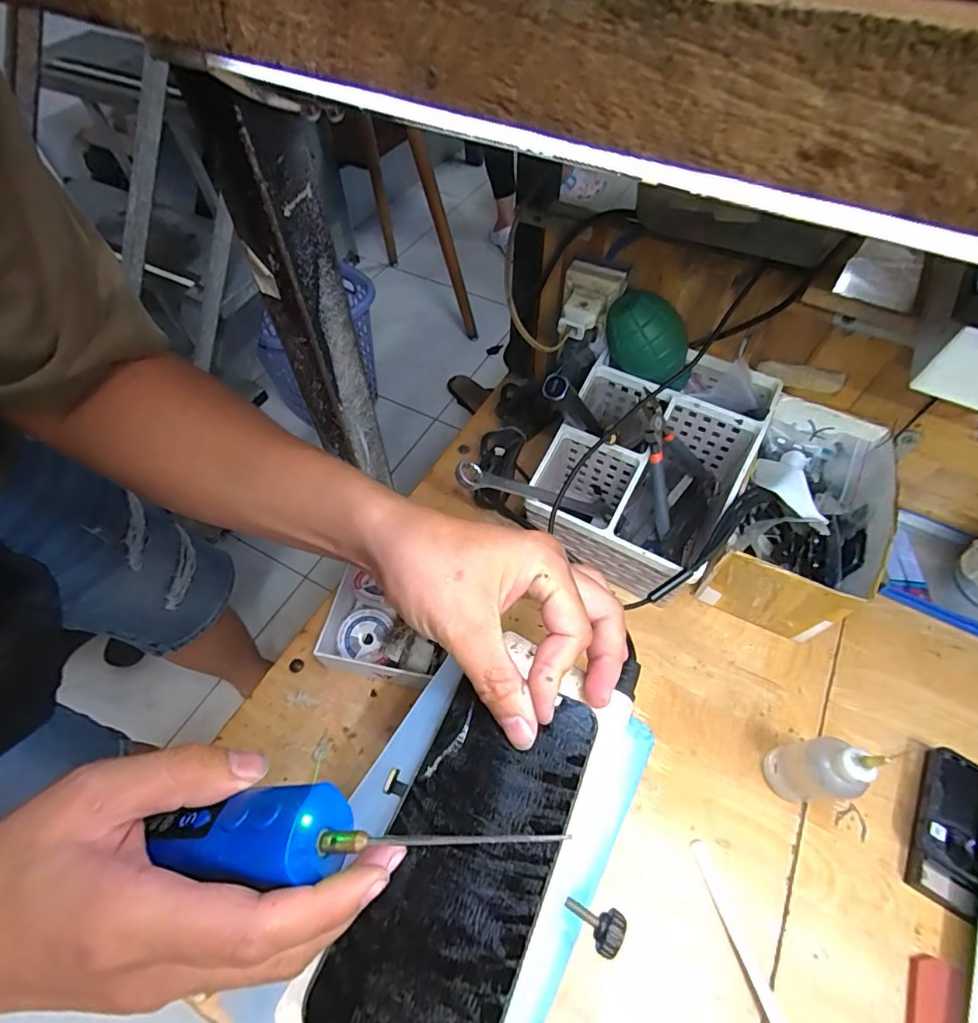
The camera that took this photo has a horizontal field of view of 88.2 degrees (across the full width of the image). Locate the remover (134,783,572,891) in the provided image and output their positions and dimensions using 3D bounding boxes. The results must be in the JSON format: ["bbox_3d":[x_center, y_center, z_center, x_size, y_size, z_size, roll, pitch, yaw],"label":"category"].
[{"bbox_3d":[-0.058,0.125,0.196,0.164,0.022,0.032,-6,57,10],"label":"remover"}]

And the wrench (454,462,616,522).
[{"bbox_3d":[0.048,-0.015,0.429,0.191,0.015,0.023,12,45,-43],"label":"wrench"}]

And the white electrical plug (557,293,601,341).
[{"bbox_3d":[0.077,-0.166,0.432,0.029,0.019,0.039,18,59,12],"label":"white electrical plug"}]

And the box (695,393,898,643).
[{"bbox_3d":[0.260,0.007,0.428,0.102,0.100,0.173,25,61,16],"label":"box"}]

